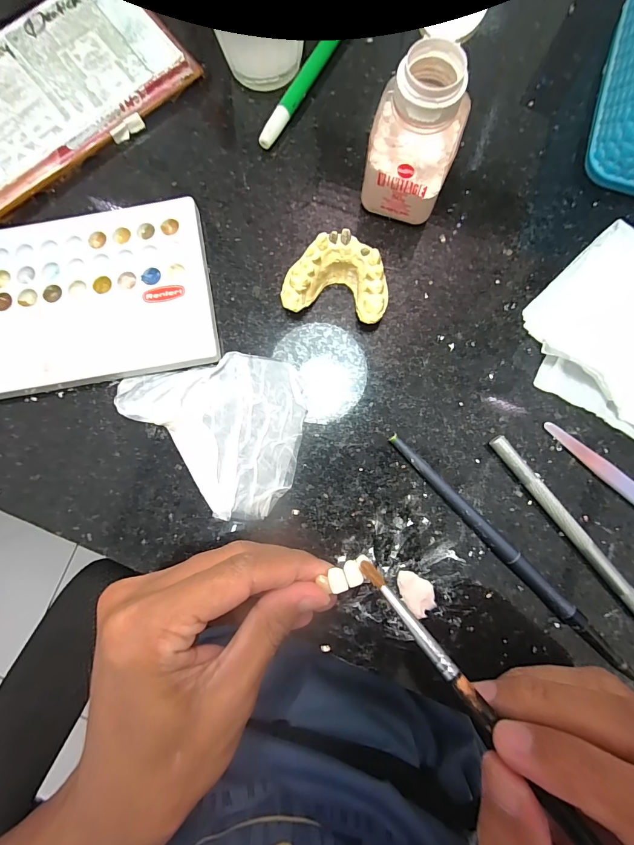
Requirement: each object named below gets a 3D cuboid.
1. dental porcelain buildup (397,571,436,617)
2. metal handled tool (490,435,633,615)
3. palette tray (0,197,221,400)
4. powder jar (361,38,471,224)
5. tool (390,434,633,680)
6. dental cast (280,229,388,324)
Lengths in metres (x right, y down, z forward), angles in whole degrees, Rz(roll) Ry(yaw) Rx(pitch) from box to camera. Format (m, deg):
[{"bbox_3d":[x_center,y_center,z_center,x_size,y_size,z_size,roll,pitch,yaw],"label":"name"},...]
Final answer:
[{"bbox_3d":[0.051,0.087,0.188,0.016,0.004,0.023,-36,84,-3],"label":"dental porcelain buildup"},{"bbox_3d":[0.136,0.060,0.187,0.010,0.009,0.134,-38,84,-3],"label":"metal handled tool"},{"bbox_3d":[-0.135,-0.067,0.204,0.151,0.012,0.092,-10,83,0],"label":"palette tray"},{"bbox_3d":[0.048,-0.135,0.181,0.041,0.069,0.032,19,84,3],"label":"powder jar"},{"bbox_3d":[0.096,0.065,0.187,0.009,0.009,0.159,-44,85,-4],"label":"tool"},{"bbox_3d":[0.011,-0.076,0.197,0.054,0.026,0.037,11,84,2],"label":"dental cast"}]

